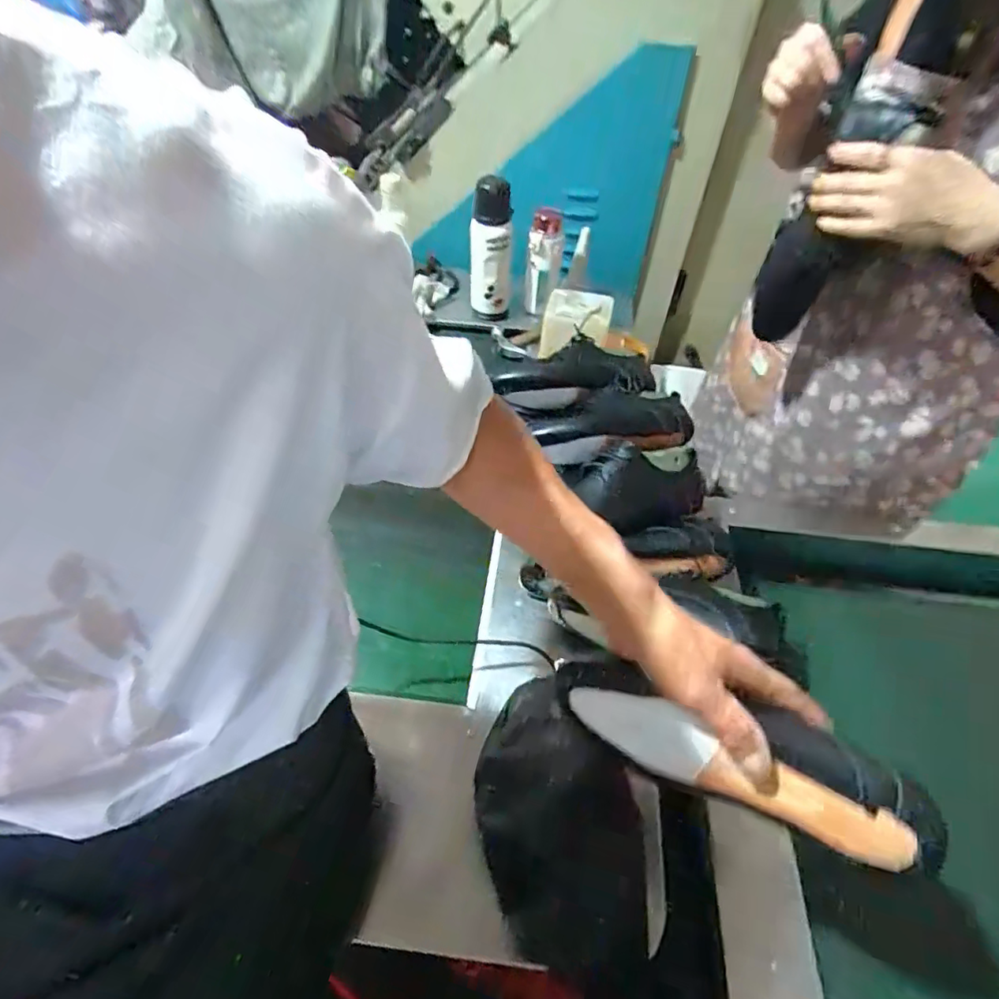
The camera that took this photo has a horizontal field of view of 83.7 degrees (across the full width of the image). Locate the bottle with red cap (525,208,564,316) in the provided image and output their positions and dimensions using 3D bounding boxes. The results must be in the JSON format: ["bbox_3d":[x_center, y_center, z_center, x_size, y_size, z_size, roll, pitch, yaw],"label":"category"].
[{"bbox_3d":[0.084,-0.451,1.073,0.064,0.183,0.073,5,50,2],"label":"bottle with red cap"}]

